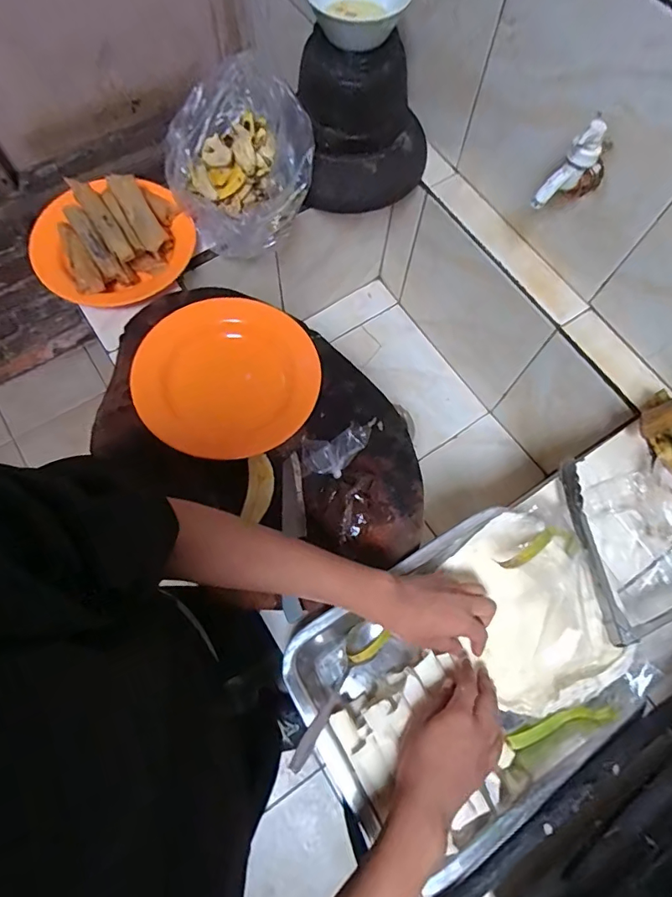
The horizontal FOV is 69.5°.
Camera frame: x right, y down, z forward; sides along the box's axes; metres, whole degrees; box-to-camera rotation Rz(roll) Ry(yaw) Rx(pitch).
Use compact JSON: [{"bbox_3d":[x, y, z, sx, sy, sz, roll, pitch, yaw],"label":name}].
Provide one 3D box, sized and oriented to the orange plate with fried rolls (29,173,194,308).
[{"bbox_3d":[-0.296,-0.278,0.643,0.199,0.060,0.167,-30,74,-12],"label":"orange plate with fried rolls"}]

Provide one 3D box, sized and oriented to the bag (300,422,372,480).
[{"bbox_3d":[0.002,0.001,0.532,0.084,0.021,0.048,-26,71,18],"label":"bag"}]

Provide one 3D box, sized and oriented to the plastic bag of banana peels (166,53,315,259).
[{"bbox_3d":[-0.139,-0.394,0.663,0.182,0.117,0.212,-33,75,-13],"label":"plastic bag of banana peels"}]

